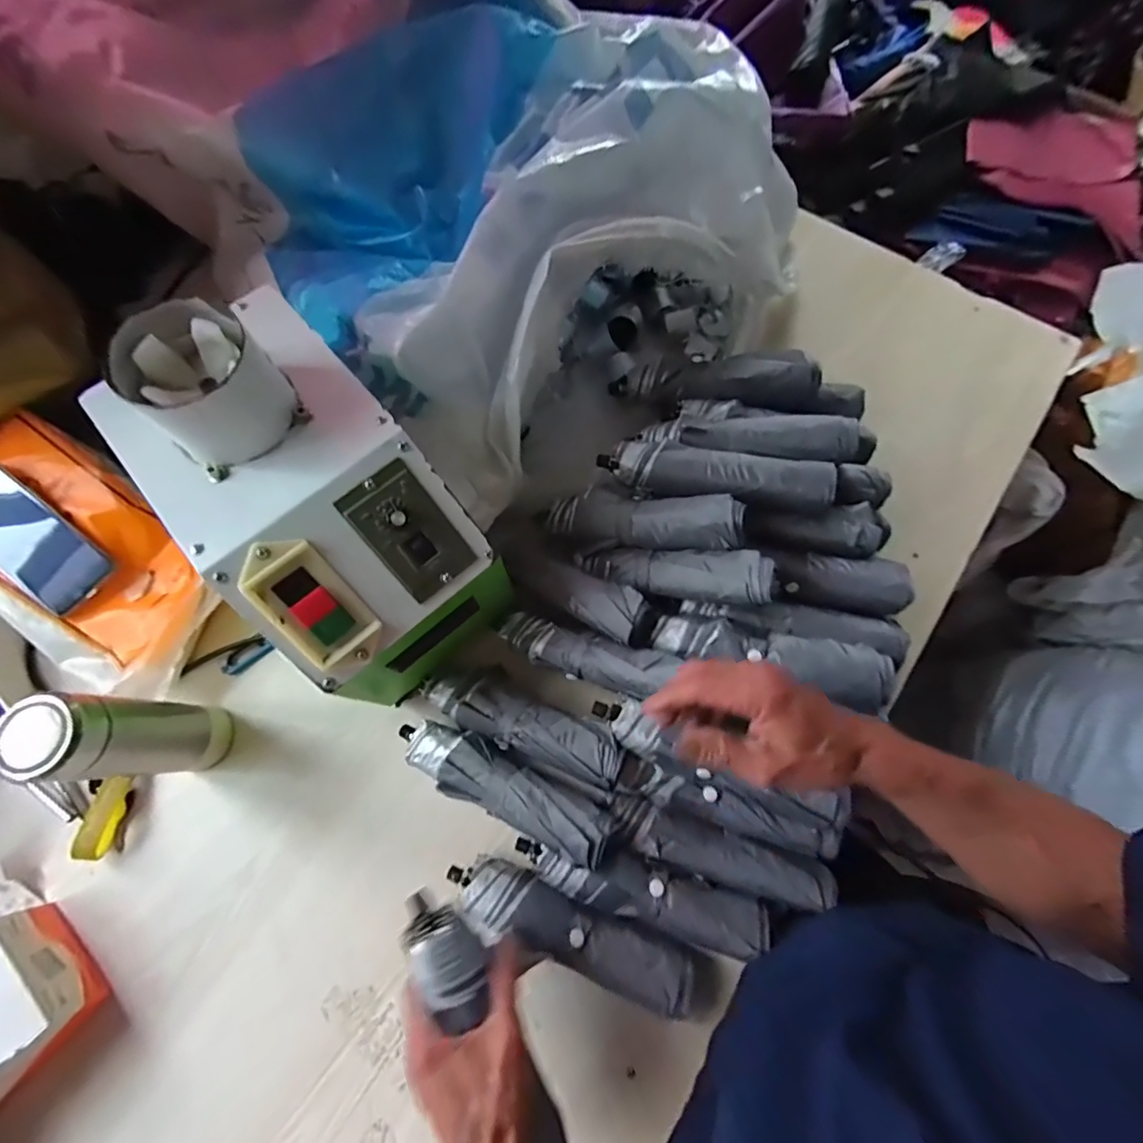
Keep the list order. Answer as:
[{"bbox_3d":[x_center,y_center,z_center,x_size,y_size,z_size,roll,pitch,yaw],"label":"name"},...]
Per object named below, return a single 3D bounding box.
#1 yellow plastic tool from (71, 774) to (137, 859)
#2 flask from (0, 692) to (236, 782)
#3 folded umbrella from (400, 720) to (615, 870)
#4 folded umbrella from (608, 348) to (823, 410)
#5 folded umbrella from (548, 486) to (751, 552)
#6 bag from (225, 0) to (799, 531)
[{"bbox_3d":[-0.458,0.239,0.502,0.029,0.018,0.074,13,73,3],"label":"yellow plastic tool"},{"bbox_3d":[-0.383,0.144,0.448,0.054,0.174,0.064,4,72,1],"label":"flask"},{"bbox_3d":[-0.067,0.200,0.482,0.218,0.034,0.054,20,73,19],"label":"folded umbrella"},{"bbox_3d":[0.154,-0.216,0.570,0.220,0.045,0.051,5,72,17],"label":"folded umbrella"},{"bbox_3d":[0.070,-0.055,0.513,0.209,0.037,0.061,5,70,31],"label":"folded umbrella"},{"bbox_3d":[-0.015,-0.342,0.598,0.520,0.303,0.404,-38,77,-12],"label":"bag"}]

